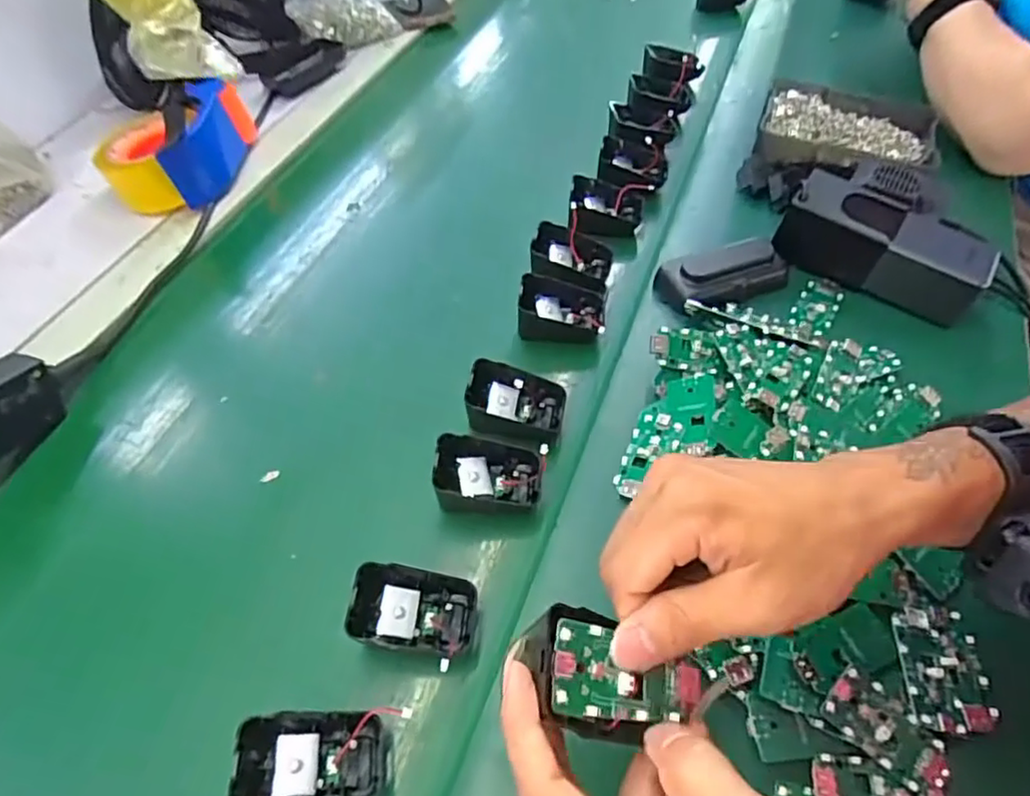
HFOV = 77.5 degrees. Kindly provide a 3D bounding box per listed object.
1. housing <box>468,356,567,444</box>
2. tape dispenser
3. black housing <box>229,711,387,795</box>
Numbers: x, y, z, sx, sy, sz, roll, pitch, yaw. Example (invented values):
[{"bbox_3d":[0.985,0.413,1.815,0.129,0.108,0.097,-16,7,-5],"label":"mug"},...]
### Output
[{"bbox_3d":[0.001,0.003,0.452,0.065,0.033,0.045,5,56,11],"label":"housing"},{"bbox_3d":[-0.337,-0.248,0.640,0.110,0.065,0.141,3,56,10],"label":"tape dispenser"},{"bbox_3d":[-0.100,0.179,0.316,0.069,0.026,0.043,19,47,-27],"label":"black housing"}]

